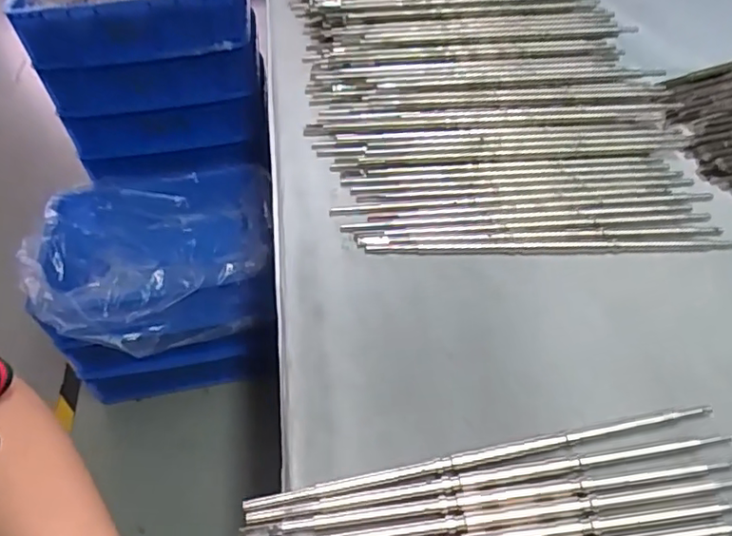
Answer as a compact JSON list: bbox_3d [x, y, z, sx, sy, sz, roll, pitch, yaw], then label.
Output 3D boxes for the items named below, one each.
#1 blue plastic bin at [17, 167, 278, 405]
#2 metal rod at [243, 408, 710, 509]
[{"bbox_3d":[-0.379,0.046,1.156,0.429,0.326,0.392,-8,49,-3],"label":"blue plastic bin"},{"bbox_3d":[0.065,0.102,0.321,0.257,0.004,0.008,-11,49,-5],"label":"metal rod"}]

